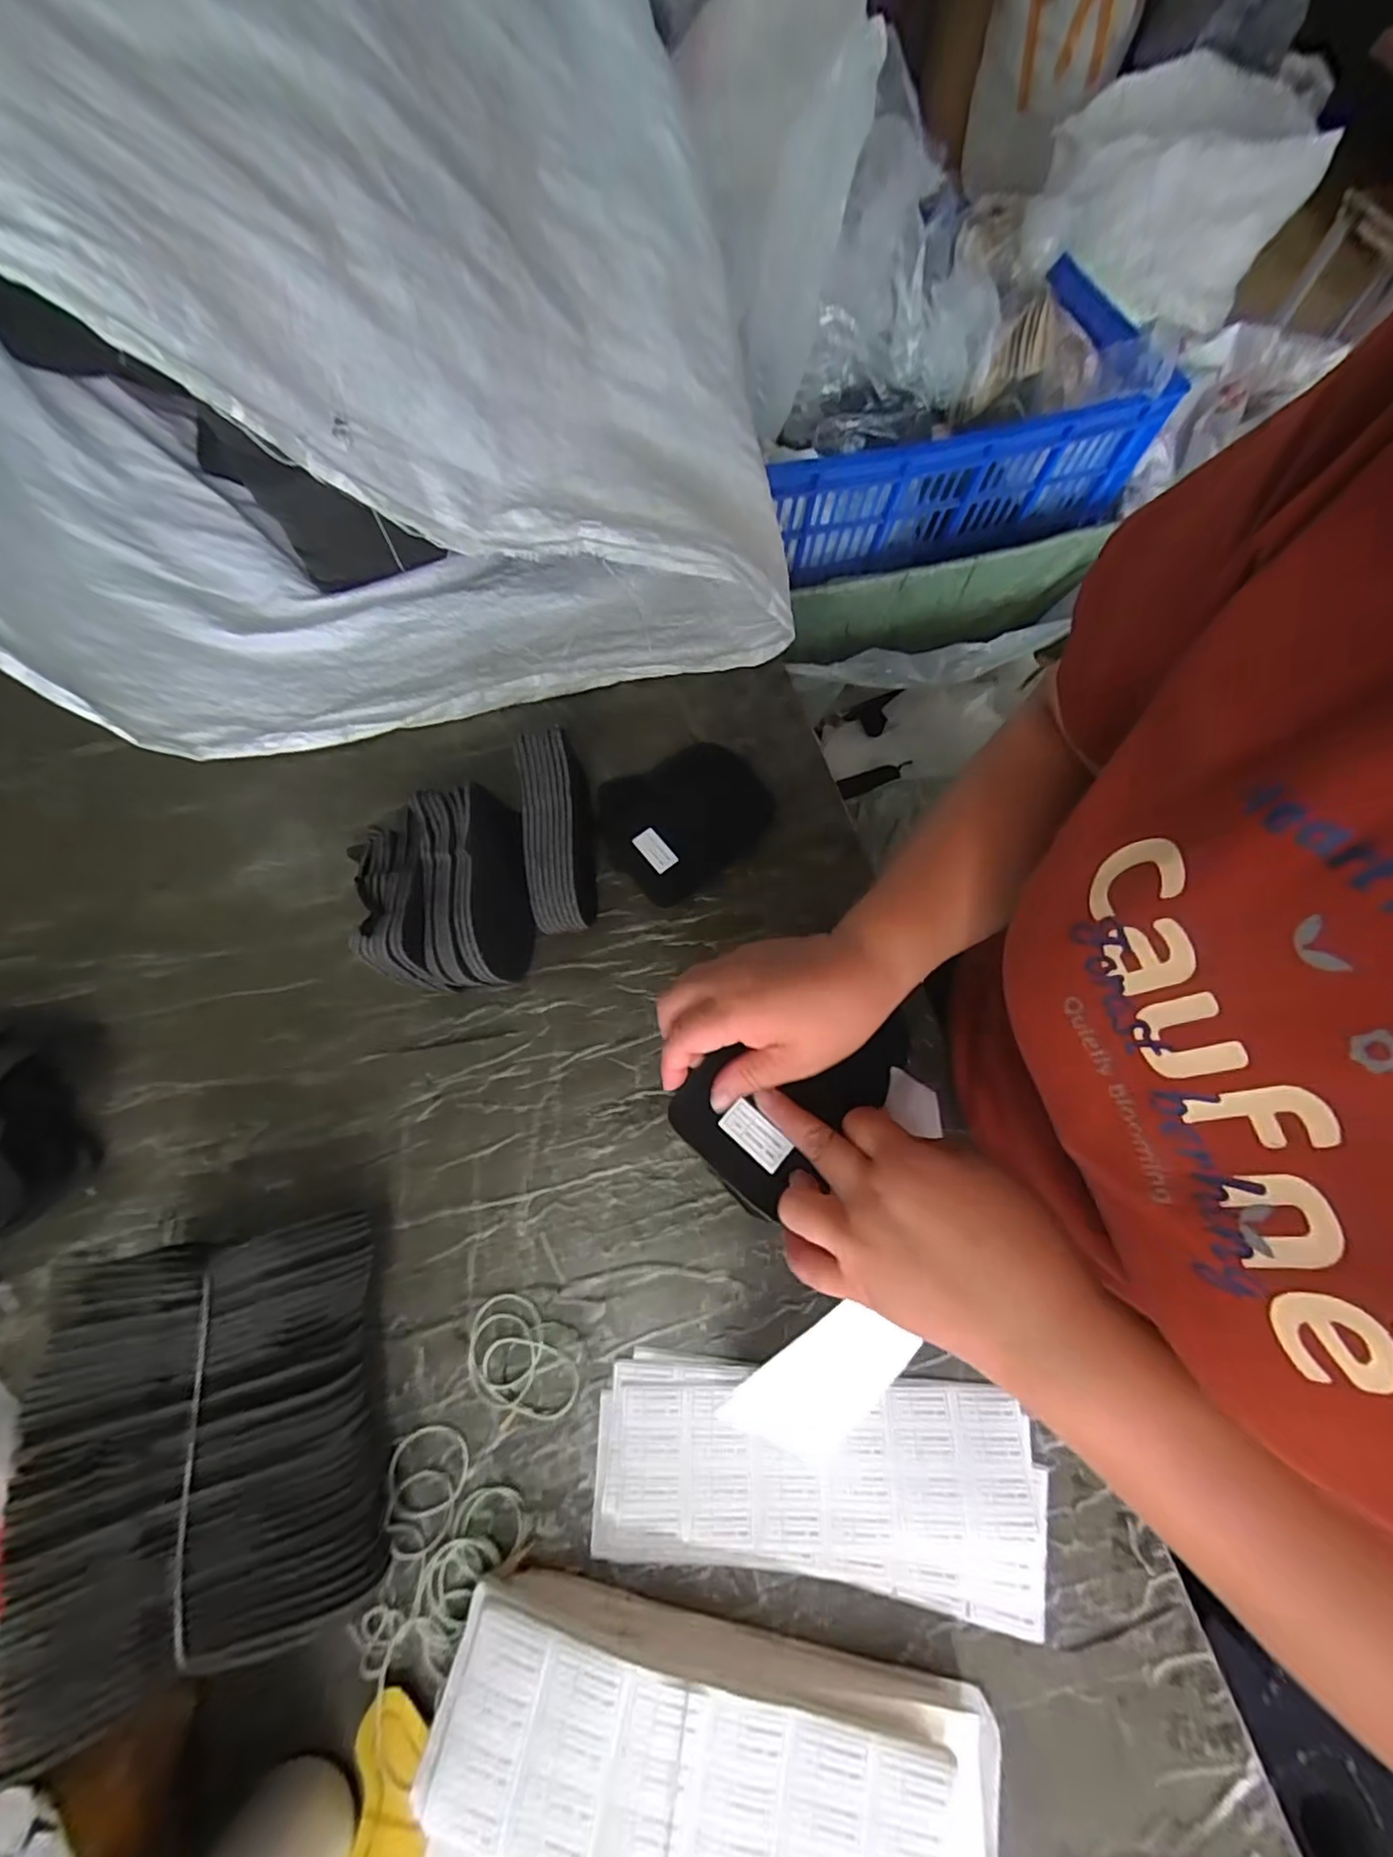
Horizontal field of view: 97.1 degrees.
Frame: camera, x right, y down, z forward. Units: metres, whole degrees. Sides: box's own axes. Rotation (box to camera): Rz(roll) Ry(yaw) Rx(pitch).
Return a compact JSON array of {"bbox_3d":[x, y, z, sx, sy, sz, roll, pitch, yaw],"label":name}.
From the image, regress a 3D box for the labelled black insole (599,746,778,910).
[{"bbox_3d":[-0.011,-0.106,0.545,0.153,0.015,0.124,-41,75,-16],"label":"labelled black insole"}]

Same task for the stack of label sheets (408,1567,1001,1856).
[{"bbox_3d":[0.011,0.442,0.314,0.294,0.044,0.112,12,68,3],"label":"stack of label sheets"}]

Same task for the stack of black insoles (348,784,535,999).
[{"bbox_3d":[-0.185,-0.024,0.469,0.106,0.098,0.139,-8,69,-5],"label":"stack of black insoles"}]

